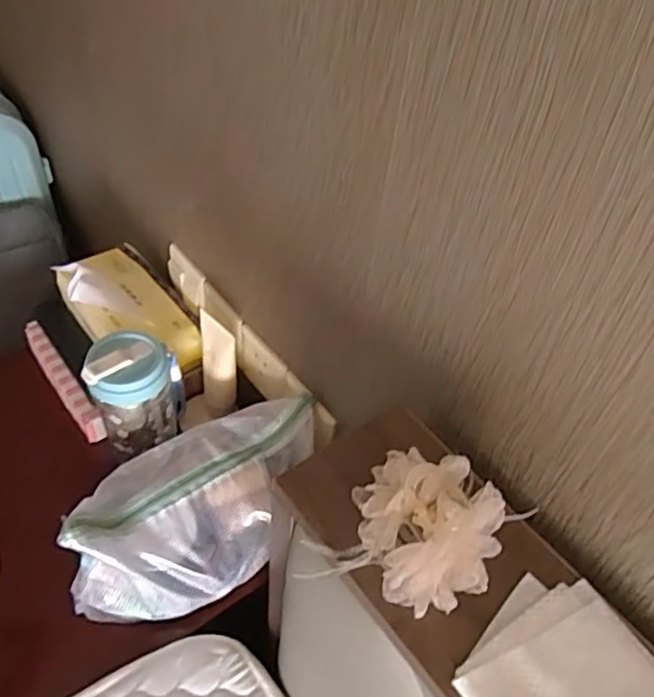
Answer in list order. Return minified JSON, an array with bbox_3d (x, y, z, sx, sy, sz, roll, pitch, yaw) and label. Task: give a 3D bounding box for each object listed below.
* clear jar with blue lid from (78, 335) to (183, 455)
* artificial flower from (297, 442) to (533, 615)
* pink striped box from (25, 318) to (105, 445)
[{"bbox_3d":[-0.207,0.053,0.692,0.094,0.140,0.081,-13,50,-16],"label":"clear jar with blue lid"},{"bbox_3d":[0.060,0.109,0.393,0.111,0.048,0.092,21,48,13],"label":"artificial flower"},{"bbox_3d":[-0.341,0.040,0.805,0.024,0.037,0.198,-29,56,-27],"label":"pink striped box"}]

